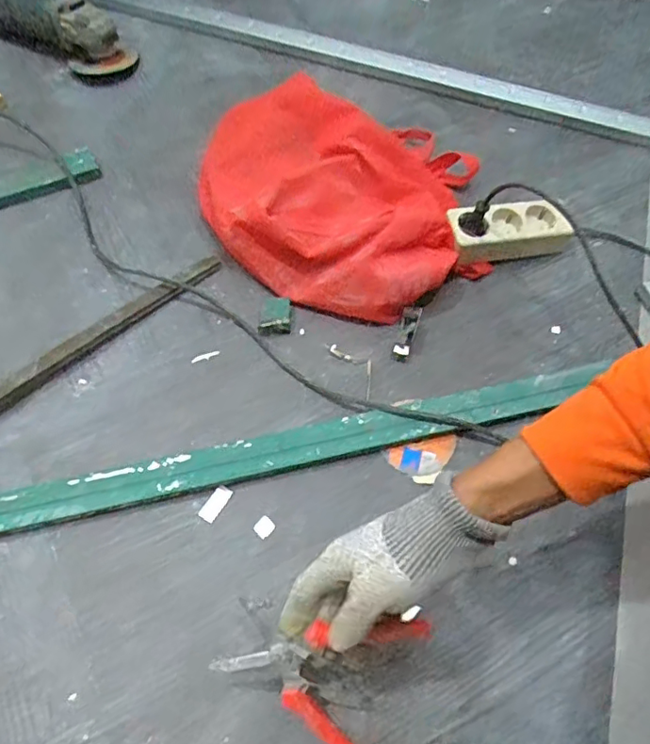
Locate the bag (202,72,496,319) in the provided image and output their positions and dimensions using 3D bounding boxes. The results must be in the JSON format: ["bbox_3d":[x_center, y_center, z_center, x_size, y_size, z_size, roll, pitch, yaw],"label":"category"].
[{"bbox_3d":[0.023,-0.233,0.671,0.341,0.115,0.328,2,64,-1],"label":"bag"}]

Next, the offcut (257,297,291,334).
[{"bbox_3d":[-0.057,-0.069,0.641,0.035,0.020,0.050,3,64,0],"label":"offcut"}]

